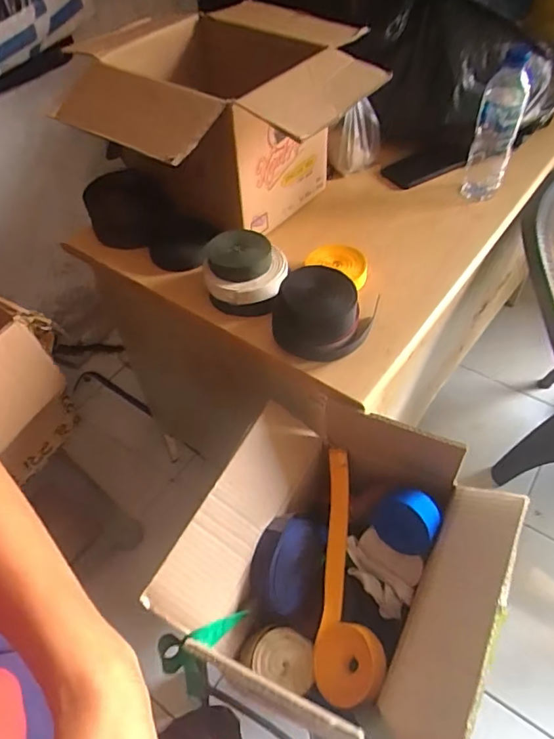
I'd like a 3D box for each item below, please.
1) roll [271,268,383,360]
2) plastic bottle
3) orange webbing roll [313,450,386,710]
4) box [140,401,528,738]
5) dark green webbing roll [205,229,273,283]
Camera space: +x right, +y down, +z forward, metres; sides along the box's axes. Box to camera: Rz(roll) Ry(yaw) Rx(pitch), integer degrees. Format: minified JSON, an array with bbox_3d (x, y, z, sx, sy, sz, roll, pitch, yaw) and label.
[{"bbox_3d":[0.058,-0.076,0.692,0.126,0.093,0.115,25,56,20],"label":"roll"},{"bbox_3d":[0.358,-0.392,0.846,0.068,0.224,0.079,16,53,14],"label":"plastic bottle"},{"bbox_3d":[0.094,0.259,0.668,0.077,0.084,0.294,4,51,5],"label":"orange webbing roll"},{"bbox_3d":[0.077,0.239,0.632,0.333,0.187,0.312,24,55,20],"label":"box"},{"bbox_3d":[-0.055,-0.167,0.743,0.086,0.028,0.096,-12,51,-7],"label":"dark green webbing roll"}]

